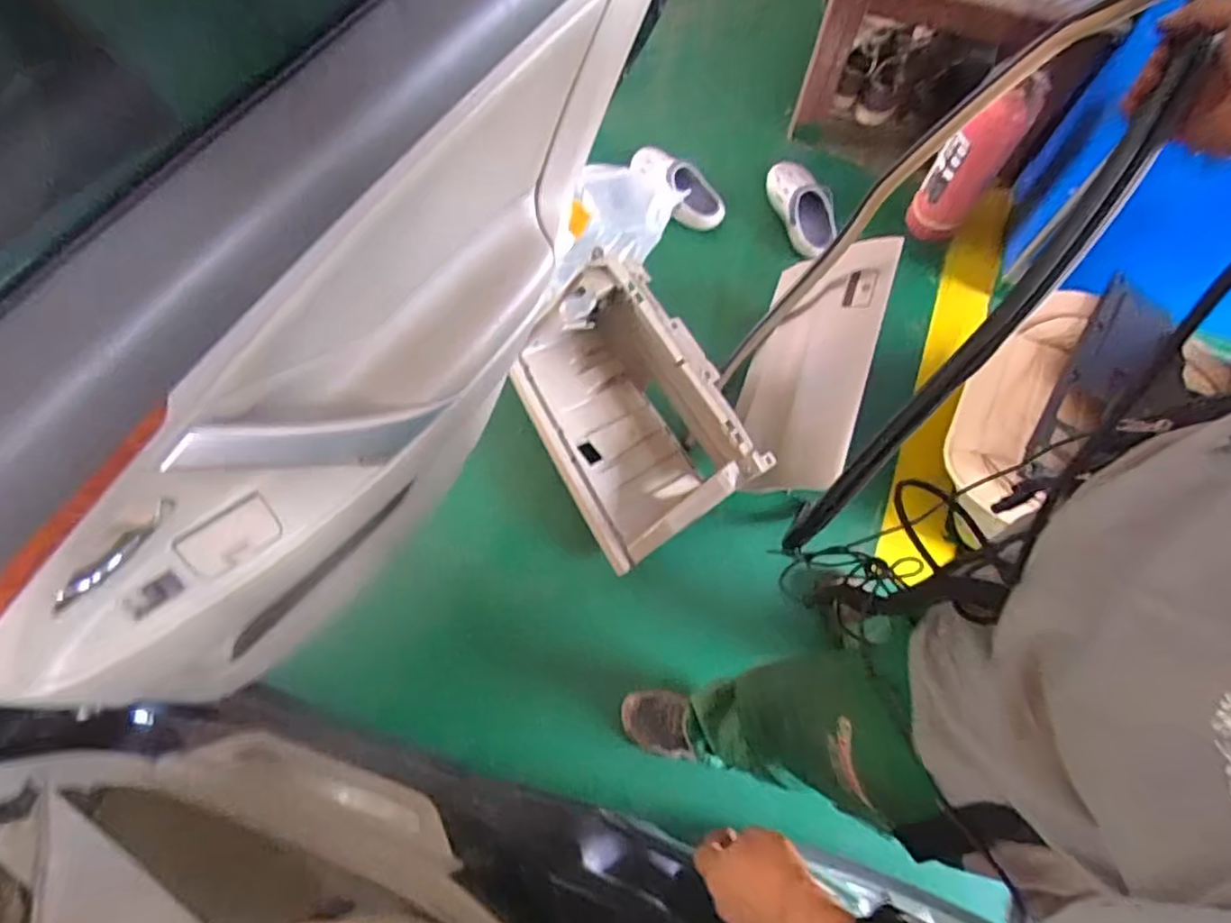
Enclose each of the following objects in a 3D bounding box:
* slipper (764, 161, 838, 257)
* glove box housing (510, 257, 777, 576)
[{"bbox_3d":[0.465,-0.623,1.650,0.110,0.084,0.266,-21,72,-6],"label":"slipper"},{"bbox_3d":[0.019,-0.105,1.390,0.359,0.204,0.547,-29,73,-8],"label":"glove box housing"}]

